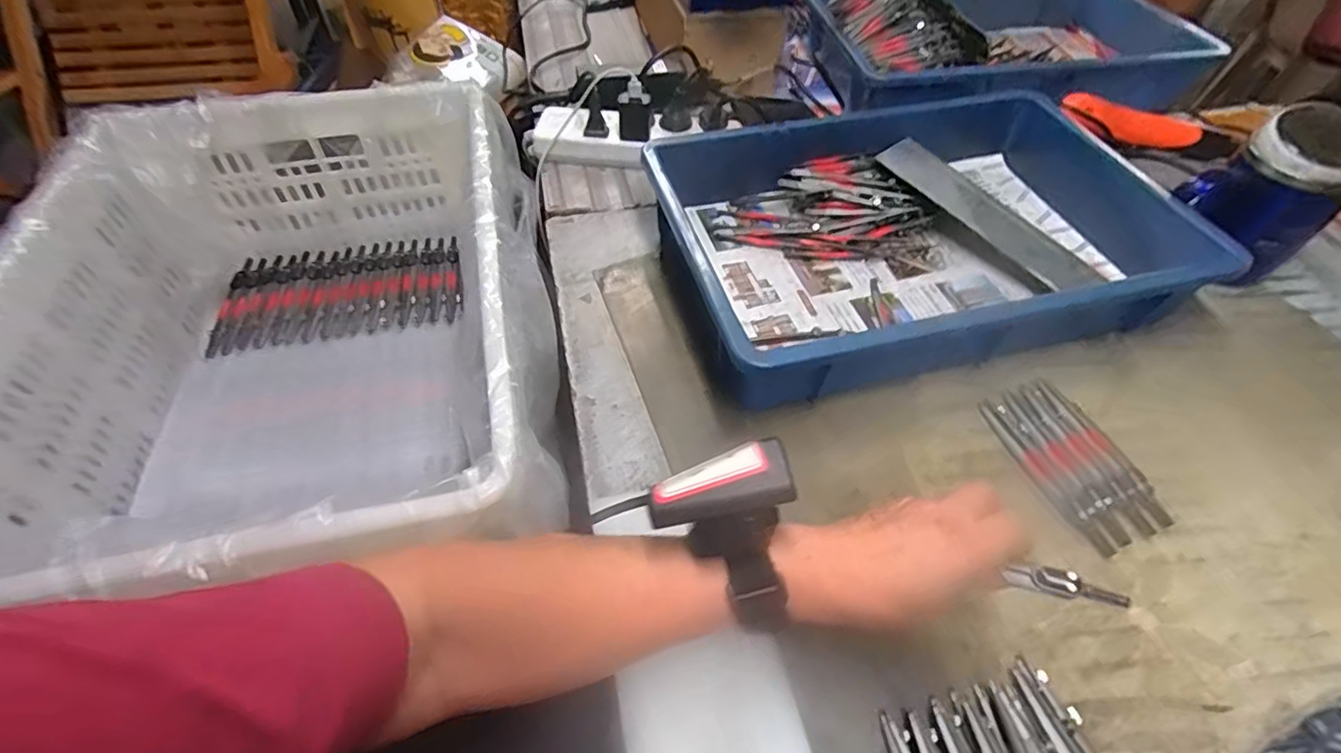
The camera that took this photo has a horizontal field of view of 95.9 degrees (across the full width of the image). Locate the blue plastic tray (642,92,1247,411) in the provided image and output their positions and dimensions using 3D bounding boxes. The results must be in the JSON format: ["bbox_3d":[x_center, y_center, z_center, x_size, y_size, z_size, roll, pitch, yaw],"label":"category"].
[{"bbox_3d":[0.218,-0.135,0.546,0.436,0.075,0.291,-12,53,-10],"label":"blue plastic tray"}]

